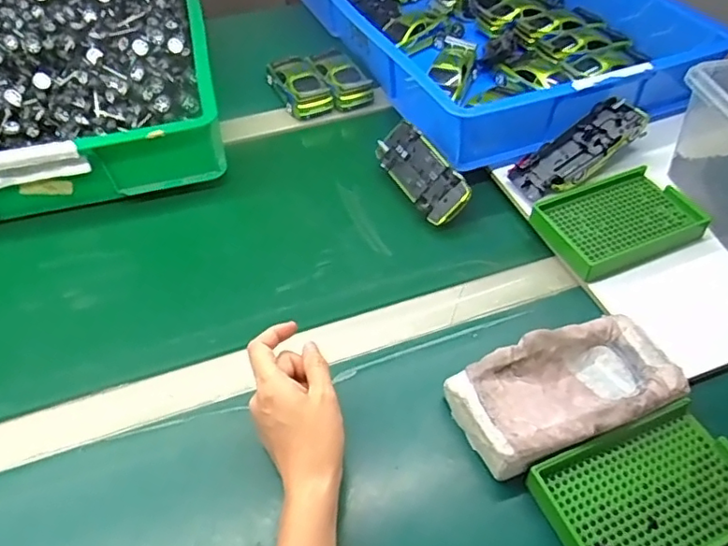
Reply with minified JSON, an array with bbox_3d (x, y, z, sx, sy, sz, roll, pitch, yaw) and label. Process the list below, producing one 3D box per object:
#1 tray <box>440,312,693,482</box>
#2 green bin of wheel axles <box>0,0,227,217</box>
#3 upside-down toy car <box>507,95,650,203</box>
[{"bbox_3d":[0.151,0.089,0.443,0.163,0.038,0.085,-18,49,-14],"label":"tray"},{"bbox_3d":[-0.390,-0.274,0.748,0.371,0.102,0.521,-12,48,-9],"label":"green bin of wheel axles"},{"bbox_3d":[0.221,-0.127,0.599,0.150,0.034,0.055,-35,53,-4],"label":"upside-down toy car"}]

